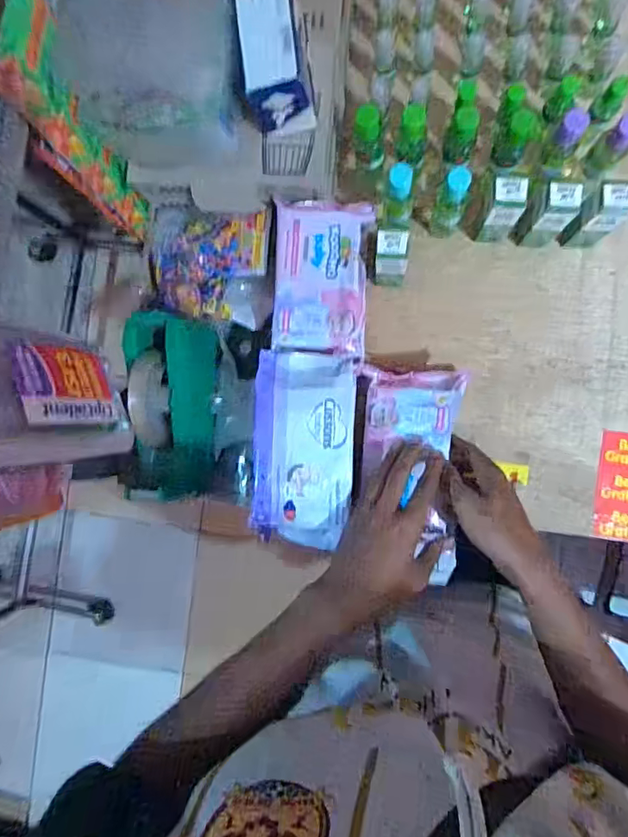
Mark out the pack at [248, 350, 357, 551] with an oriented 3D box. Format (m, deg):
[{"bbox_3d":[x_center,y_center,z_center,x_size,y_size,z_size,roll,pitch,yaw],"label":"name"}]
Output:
[{"bbox_3d":[-0.009,0.027,0.526,0.094,0.042,0.179,3,89,8],"label":"pack"}]

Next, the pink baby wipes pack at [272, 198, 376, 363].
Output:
[{"bbox_3d":[0.008,-0.145,0.554,0.096,0.034,0.158,5,89,8],"label":"pink baby wipes pack"}]

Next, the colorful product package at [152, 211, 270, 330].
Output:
[{"bbox_3d":[-0.117,-0.171,0.592,0.135,0.042,0.124,5,90,6],"label":"colorful product package"}]

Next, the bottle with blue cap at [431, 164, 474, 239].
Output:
[{"bbox_3d":[0.140,-0.218,0.544,0.027,0.105,0.028,12,90,6],"label":"bottle with blue cap"}]

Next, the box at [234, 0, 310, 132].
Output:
[{"bbox_3d":[-0.037,-0.335,0.490,0.058,0.072,0.120,-8,87,8],"label":"box"}]

